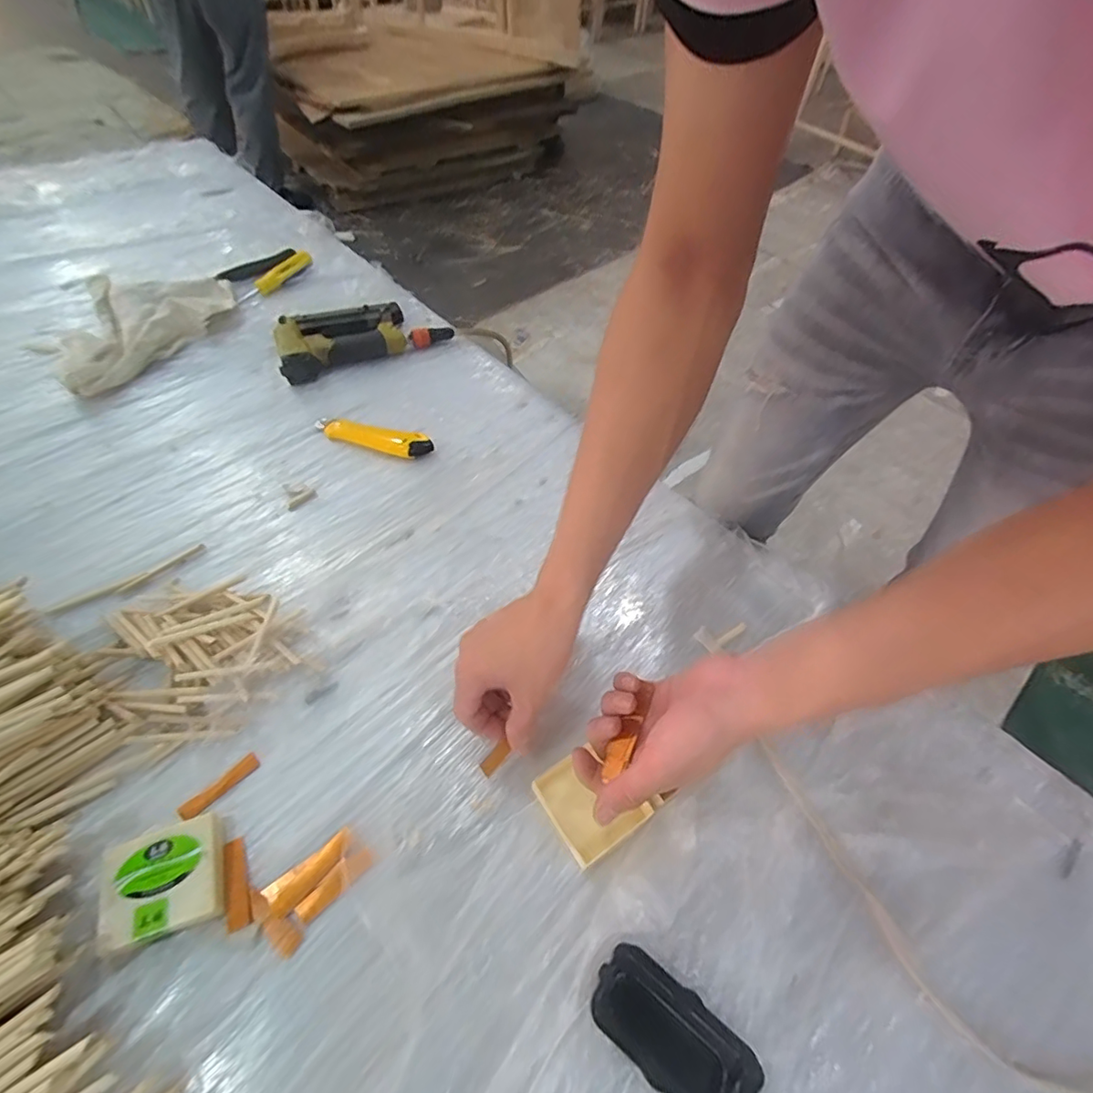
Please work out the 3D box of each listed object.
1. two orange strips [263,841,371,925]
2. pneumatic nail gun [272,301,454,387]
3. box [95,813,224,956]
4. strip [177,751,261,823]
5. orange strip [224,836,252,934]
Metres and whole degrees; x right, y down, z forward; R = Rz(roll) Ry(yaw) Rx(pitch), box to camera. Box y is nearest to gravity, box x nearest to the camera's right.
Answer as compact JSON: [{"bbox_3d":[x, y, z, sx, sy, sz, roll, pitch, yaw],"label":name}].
[{"bbox_3d":[-0.176,0.242,0.409,0.065,0.005,0.024,-36,63,-28],"label":"two orange strips"},{"bbox_3d":[-0.279,-0.325,0.822,0.253,0.046,0.136,-22,57,-21],"label":"pneumatic nail gun"},{"bbox_3d":[-0.276,0.242,0.396,0.075,0.020,0.070,-15,55,-17],"label":"box"},{"bbox_3d":[-0.264,0.195,0.443,0.013,0.005,0.063,38,58,22],"label":"strip"},{"bbox_3d":[-0.231,0.250,0.406,0.015,0.008,0.062,-19,56,-19],"label":"orange strip"}]

